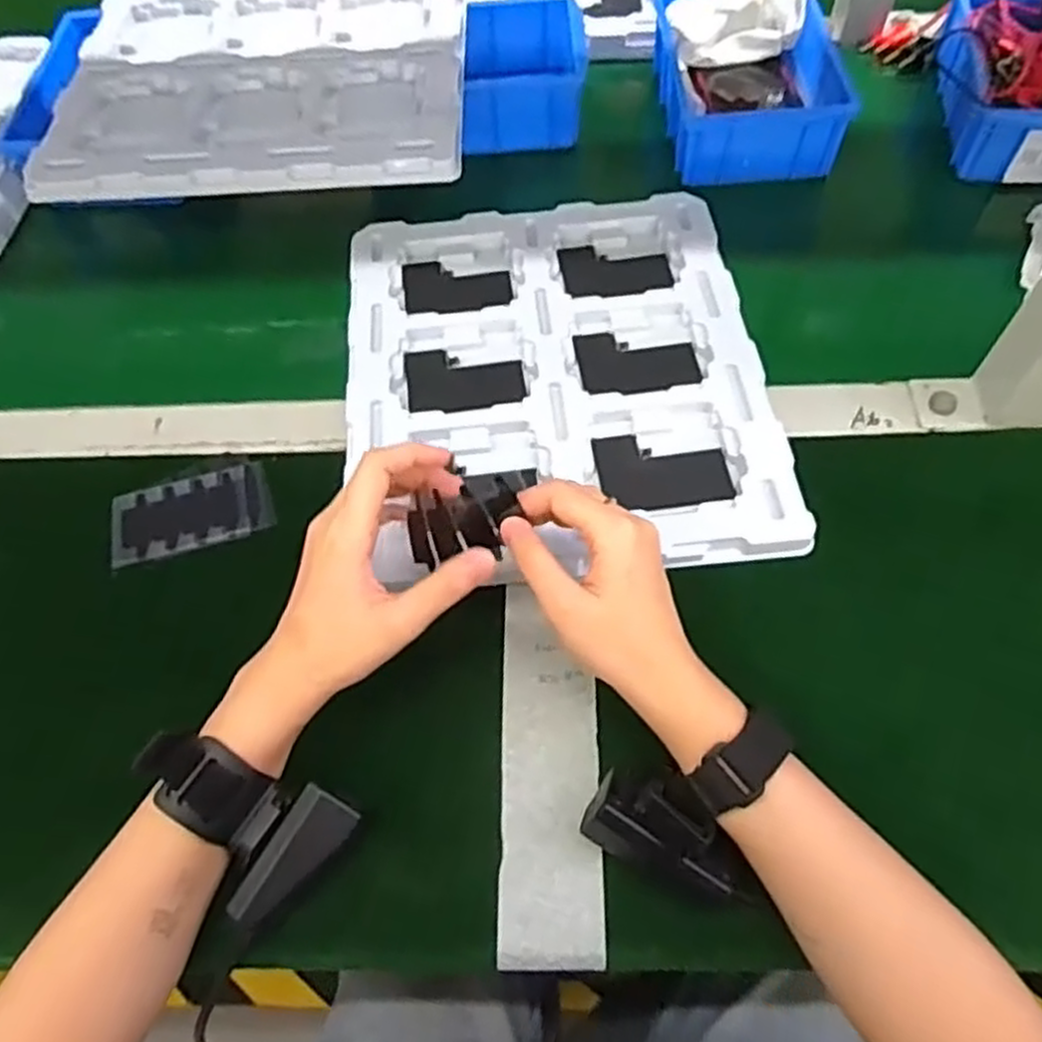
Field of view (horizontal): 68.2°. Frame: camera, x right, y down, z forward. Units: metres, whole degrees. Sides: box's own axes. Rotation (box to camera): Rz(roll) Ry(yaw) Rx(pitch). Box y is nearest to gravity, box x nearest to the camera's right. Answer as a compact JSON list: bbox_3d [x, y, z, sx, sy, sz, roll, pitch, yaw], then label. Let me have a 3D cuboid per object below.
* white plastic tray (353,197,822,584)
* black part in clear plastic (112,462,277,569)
[{"bbox_3d":[0.021,-0.103,0.520,0.266,0.018,0.304,-7,60,-1],"label":"white plastic tray"},{"bbox_3d":[-0.208,-0.005,0.488,0.098,0.007,0.048,-18,60,-7],"label":"black part in clear plastic"}]

